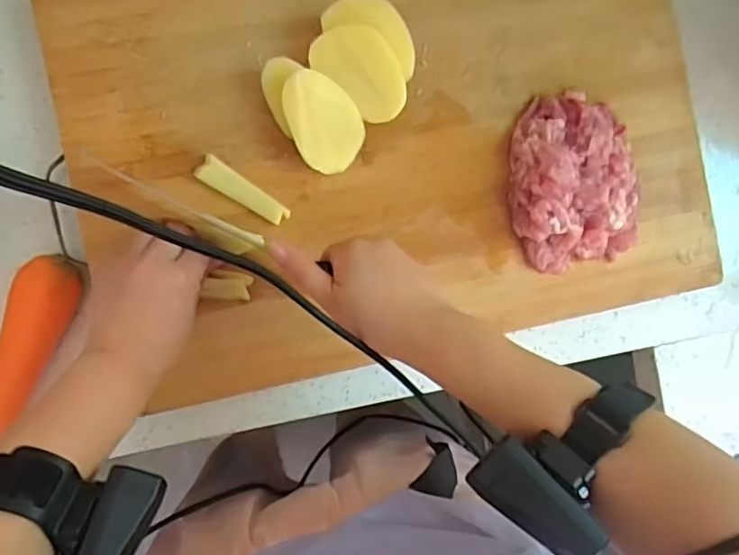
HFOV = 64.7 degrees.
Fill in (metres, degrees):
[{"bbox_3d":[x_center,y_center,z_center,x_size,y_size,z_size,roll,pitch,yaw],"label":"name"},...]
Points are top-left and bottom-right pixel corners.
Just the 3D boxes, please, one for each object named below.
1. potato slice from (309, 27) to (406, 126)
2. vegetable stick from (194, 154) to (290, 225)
[{"bbox_3d":[-0.004,-0.173,0.487,0.086,0.004,0.056,41,97,-14],"label":"potato slice"},{"bbox_3d":[-0.106,-0.072,0.492,0.081,0.008,0.021,34,85,-7],"label":"vegetable stick"}]

